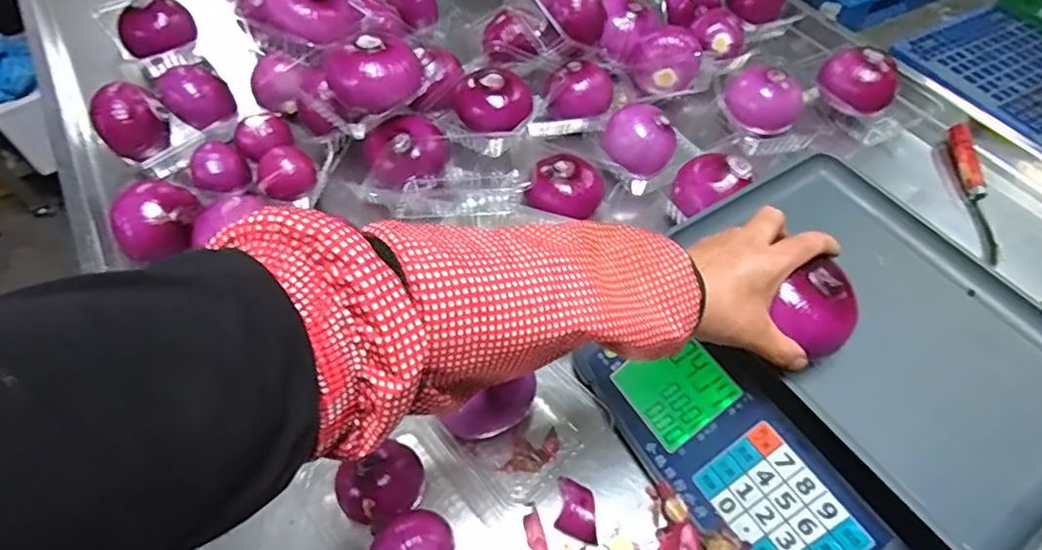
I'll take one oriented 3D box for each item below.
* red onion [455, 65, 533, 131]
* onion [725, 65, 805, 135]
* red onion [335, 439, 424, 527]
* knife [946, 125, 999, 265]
[{"bbox_3d":[-0.035,-0.219,0.710,0.097,0.067,0.092,0,56,-1],"label":"red onion"},{"bbox_3d":[0.332,-0.238,0.766,0.101,0.068,0.082,26,59,15],"label":"onion"},{"bbox_3d":[-0.119,0.181,0.478,0.071,0.056,0.065,1,56,-1],"label":"red onion"},{"bbox_3d":[0.583,-0.109,0.718,0.024,0.032,0.222,9,56,5],"label":"knife"}]

